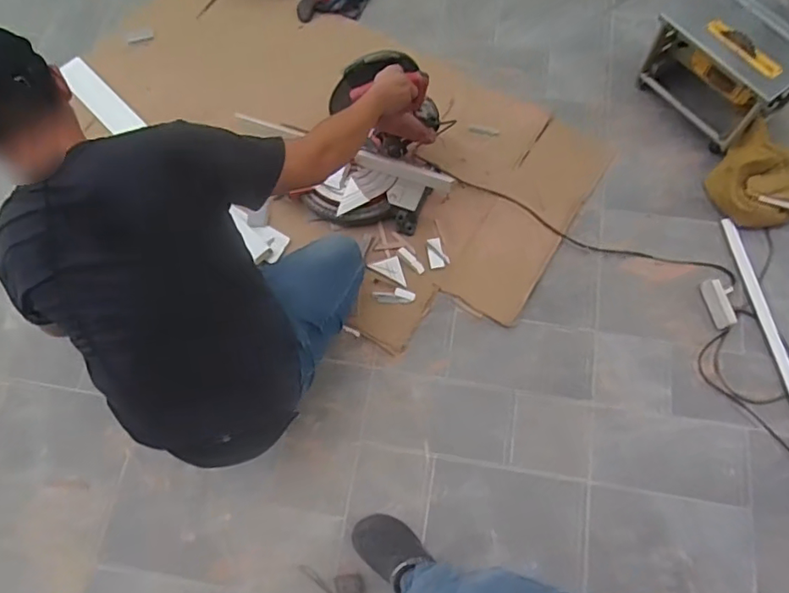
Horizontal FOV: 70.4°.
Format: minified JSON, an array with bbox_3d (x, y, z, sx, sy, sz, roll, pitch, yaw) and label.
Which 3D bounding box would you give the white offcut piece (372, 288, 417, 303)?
[{"bbox_3d":[0.000,-0.002,1.600,0.120,0.013,0.040,-1,68,1],"label":"white offcut piece"}]

